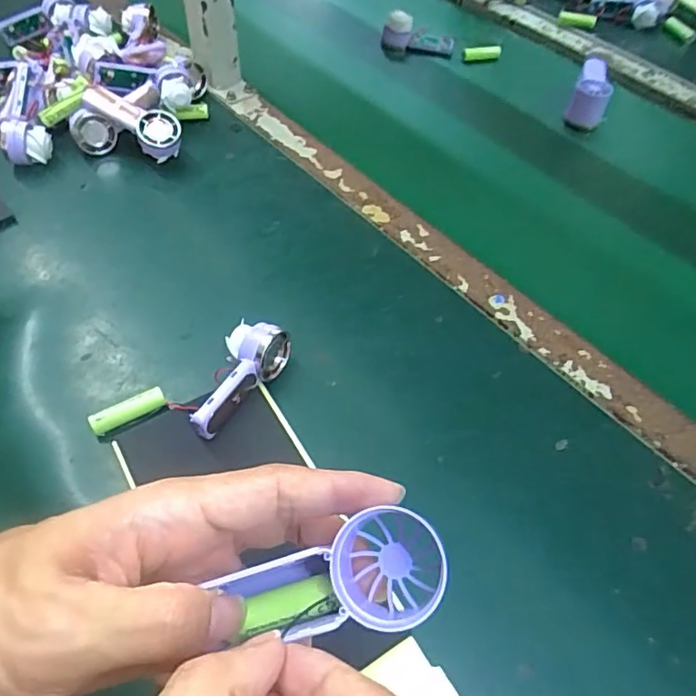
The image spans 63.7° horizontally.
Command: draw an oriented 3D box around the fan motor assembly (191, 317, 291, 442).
[{"bbox_3d":[-0.080,0.021,0.392,0.037,0.034,0.093,28,57,16],"label":"fan motor assembly"}]

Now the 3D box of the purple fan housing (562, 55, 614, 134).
[{"bbox_3d":[0.282,-0.300,0.647,0.038,0.042,0.099,20,55,10],"label":"purple fan housing"}]

